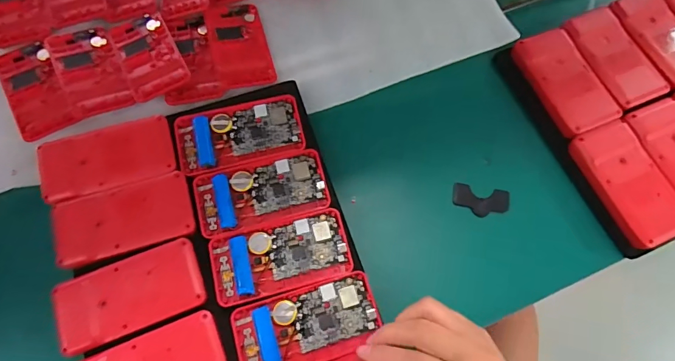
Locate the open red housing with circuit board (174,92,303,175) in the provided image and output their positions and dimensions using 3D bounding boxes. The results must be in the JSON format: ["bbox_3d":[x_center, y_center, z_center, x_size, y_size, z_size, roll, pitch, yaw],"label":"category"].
[{"bbox_3d":[-0.097,-0.048,0.394,0.120,0.012,0.064,-14,71,-6],"label":"open red housing with circuit board"}]

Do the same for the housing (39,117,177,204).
[{"bbox_3d":[-0.216,-0.021,0.377,0.114,0.014,0.063,-15,71,-6],"label":"housing"}]

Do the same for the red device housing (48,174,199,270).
[{"bbox_3d":[-0.192,0.033,0.357,0.114,0.009,0.061,-17,71,-7],"label":"red device housing"}]

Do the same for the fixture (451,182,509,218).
[{"bbox_3d":[0.145,0.021,0.400,0.054,0.006,0.031,12,70,3],"label":"fixture"}]

